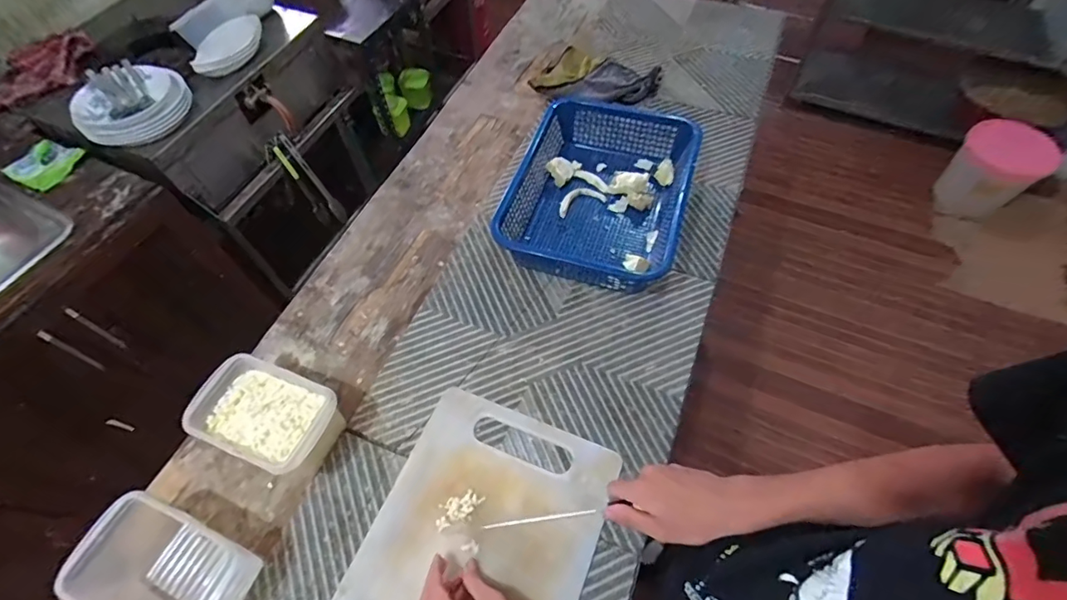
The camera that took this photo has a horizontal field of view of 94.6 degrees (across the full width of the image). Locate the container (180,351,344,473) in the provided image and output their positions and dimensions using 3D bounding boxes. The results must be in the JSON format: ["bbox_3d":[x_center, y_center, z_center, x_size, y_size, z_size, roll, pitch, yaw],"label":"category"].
[{"bbox_3d":[-0.323,0.148,0.613,0.154,0.088,0.105,18,62,14],"label":"container"}]

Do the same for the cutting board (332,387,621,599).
[{"bbox_3d":[-0.078,0.312,0.548,0.246,0.015,0.392,20,61,13],"label":"cutting board"}]

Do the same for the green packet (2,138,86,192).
[{"bbox_3d":[-1.060,-0.293,1.068,0.121,0.024,0.121,15,61,12],"label":"green packet"}]

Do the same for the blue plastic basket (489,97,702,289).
[{"bbox_3d":[0.104,-0.172,0.786,0.250,0.088,0.290,18,62,13],"label":"blue plastic basket"}]

